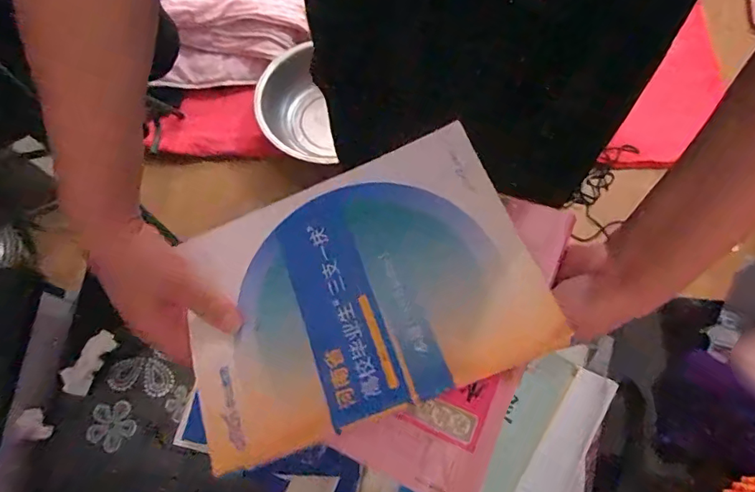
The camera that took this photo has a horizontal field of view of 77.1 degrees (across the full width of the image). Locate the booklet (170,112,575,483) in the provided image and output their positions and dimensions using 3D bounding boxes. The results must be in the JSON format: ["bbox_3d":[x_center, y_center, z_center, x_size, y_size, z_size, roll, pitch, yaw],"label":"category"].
[{"bbox_3d":[-0.019,0.031,0.357,0.251,0.017,0.186,-22,67,1],"label":"booklet"}]

